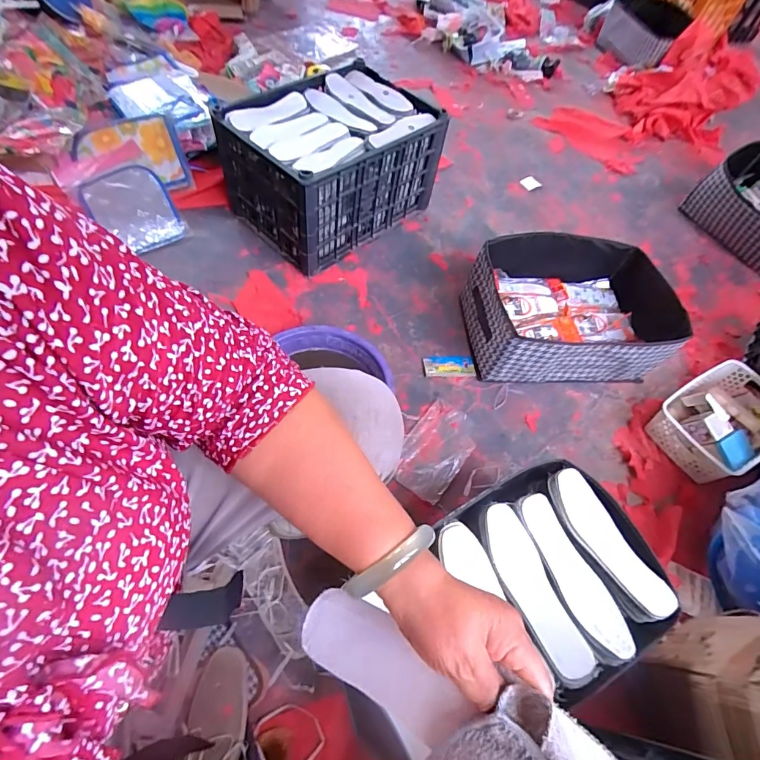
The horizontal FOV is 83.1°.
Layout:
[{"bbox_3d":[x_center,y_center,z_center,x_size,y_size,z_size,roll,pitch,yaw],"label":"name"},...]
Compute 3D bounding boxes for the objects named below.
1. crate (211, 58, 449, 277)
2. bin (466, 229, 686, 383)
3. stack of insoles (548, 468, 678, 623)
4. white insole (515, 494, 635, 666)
[{"bbox_3d":[-0.128,-0.590,1.185,0.490,0.287,0.382,-38,70,-26],"label":"crate"},{"bbox_3d":[0.450,-0.162,1.027,0.455,0.177,0.325,-3,59,-9],"label":"bin"},{"bbox_3d":[0.339,0.251,0.660,0.076,0.038,0.233,-19,63,-18],"label":"stack of insoles"},{"bbox_3d":[0.284,0.279,0.626,0.077,0.021,0.229,-8,59,-27],"label":"white insole"}]

